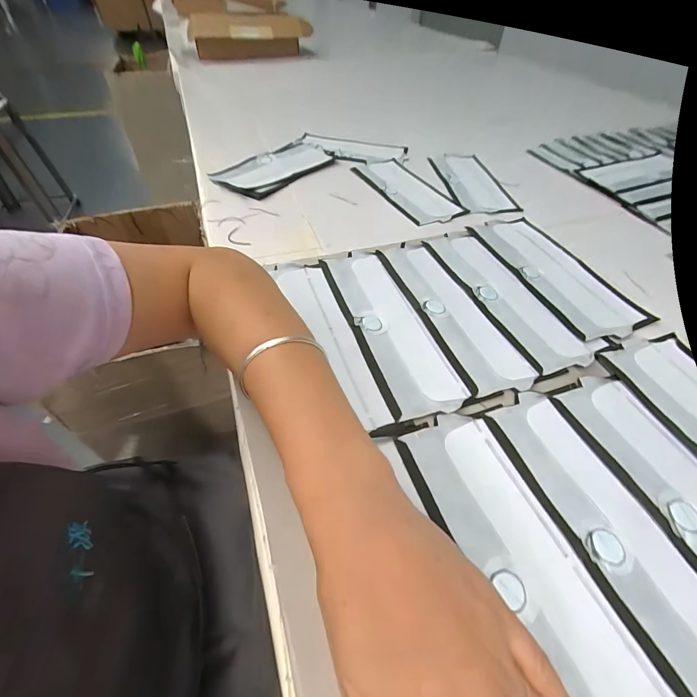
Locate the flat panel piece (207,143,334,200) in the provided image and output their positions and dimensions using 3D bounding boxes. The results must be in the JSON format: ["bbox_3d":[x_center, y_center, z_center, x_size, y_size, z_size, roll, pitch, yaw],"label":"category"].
[{"bbox_3d":[-0.137,-0.347,0.665,0.121,0.023,0.233,34,56,25],"label":"flat panel piece"}]

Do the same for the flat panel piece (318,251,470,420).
[{"bbox_3d":[0.040,-0.027,0.370,0.077,0.010,0.225,-15,51,-14],"label":"flat panel piece"}]

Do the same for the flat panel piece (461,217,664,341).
[{"bbox_3d":[0.253,-0.100,0.439,0.095,0.018,0.225,-19,52,-17],"label":"flat panel piece"}]

